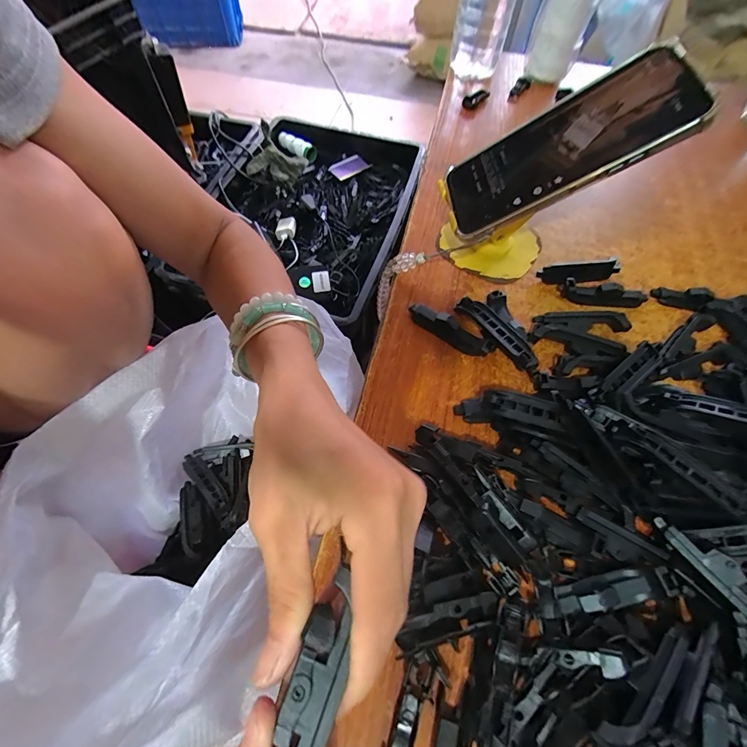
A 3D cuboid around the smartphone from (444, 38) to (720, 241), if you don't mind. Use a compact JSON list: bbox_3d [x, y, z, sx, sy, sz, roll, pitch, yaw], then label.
[{"bbox_3d":[0.135,-0.167,0.275,0.165,0.010,0.089,-19,59,26],"label":"smartphone"}]

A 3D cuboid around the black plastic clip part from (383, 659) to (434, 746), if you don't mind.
[{"bbox_3d":[0.016,0.177,0.184,0.015,0.010,0.053,20,62,10],"label":"black plastic clip part"}]

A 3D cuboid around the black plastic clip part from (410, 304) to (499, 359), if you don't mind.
[{"bbox_3d":[0.061,-0.035,0.300,0.074,0.015,0.016,34,65,17],"label":"black plastic clip part"}]

